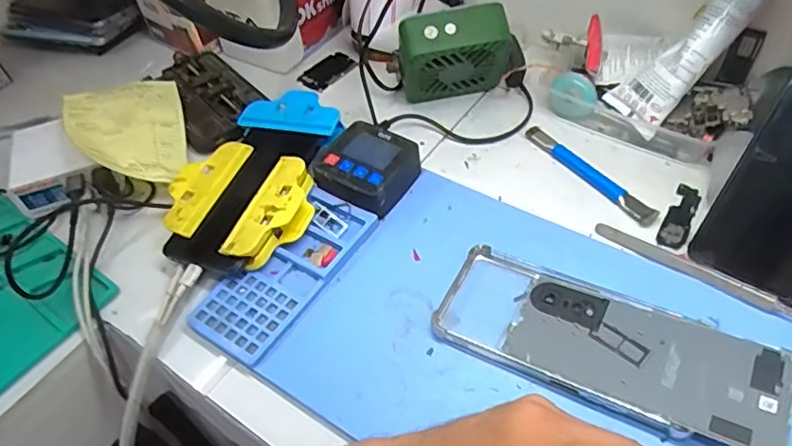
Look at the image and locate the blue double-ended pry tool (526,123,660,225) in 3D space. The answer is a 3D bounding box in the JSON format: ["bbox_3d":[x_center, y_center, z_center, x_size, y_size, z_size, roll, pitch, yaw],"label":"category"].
[{"bbox_3d":[0.163,-0.044,0.486,0.018,0.006,0.140,-28,52,-17],"label":"blue double-ended pry tool"}]

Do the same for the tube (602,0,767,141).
[{"bbox_3d":[0.249,-0.149,0.472,0.026,0.156,0.050,14,34,-40],"label":"tube"}]

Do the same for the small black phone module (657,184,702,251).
[{"bbox_3d":[0.227,-0.006,0.451,0.019,0.004,0.072,24,56,24],"label":"small black phone module"}]

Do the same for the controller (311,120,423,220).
[{"bbox_3d":[-0.027,-0.047,0.482,0.074,0.034,0.073,22,55,23],"label":"controller"}]

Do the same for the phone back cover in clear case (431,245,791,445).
[{"bbox_3d":[0.132,0.077,0.367,0.207,0.025,0.080,20,54,22],"label":"phone back cover in clear case"}]

